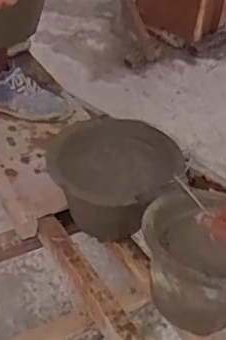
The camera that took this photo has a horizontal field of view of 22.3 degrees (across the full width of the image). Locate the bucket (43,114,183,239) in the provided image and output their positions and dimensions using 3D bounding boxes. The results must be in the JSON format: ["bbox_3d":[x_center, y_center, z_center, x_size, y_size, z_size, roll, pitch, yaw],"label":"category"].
[{"bbox_3d":[-0.001,0.028,1.131,0.236,0.165,0.252,4,41,-4],"label":"bucket"}]

